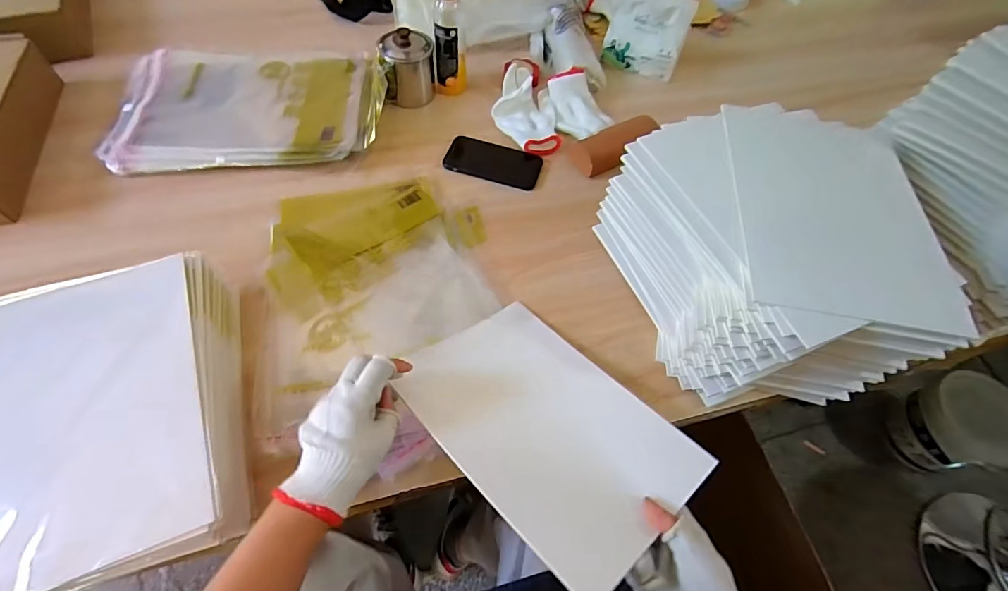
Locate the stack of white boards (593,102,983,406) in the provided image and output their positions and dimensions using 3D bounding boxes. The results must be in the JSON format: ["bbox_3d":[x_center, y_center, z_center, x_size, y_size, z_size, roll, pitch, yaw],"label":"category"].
[{"bbox_3d":[0.320,-0.051,0.559,0.278,0.180,0.363,-13,61,-12],"label":"stack of white boards"}]

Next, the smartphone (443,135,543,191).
[{"bbox_3d":[-0.016,-0.218,0.745,0.151,0.008,0.078,15,66,1],"label":"smartphone"}]

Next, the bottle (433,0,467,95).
[{"bbox_3d":[-0.091,-0.428,0.764,0.054,0.179,0.053,-6,59,-8],"label":"bottle"}]

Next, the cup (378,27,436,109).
[{"bbox_3d":[-0.164,-0.393,0.782,0.085,0.110,0.080,2,59,-3],"label":"cup"}]

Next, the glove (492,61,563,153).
[{"bbox_3d":[0.033,-0.328,0.793,0.104,0.041,0.205,-7,60,-9],"label":"glove"}]

